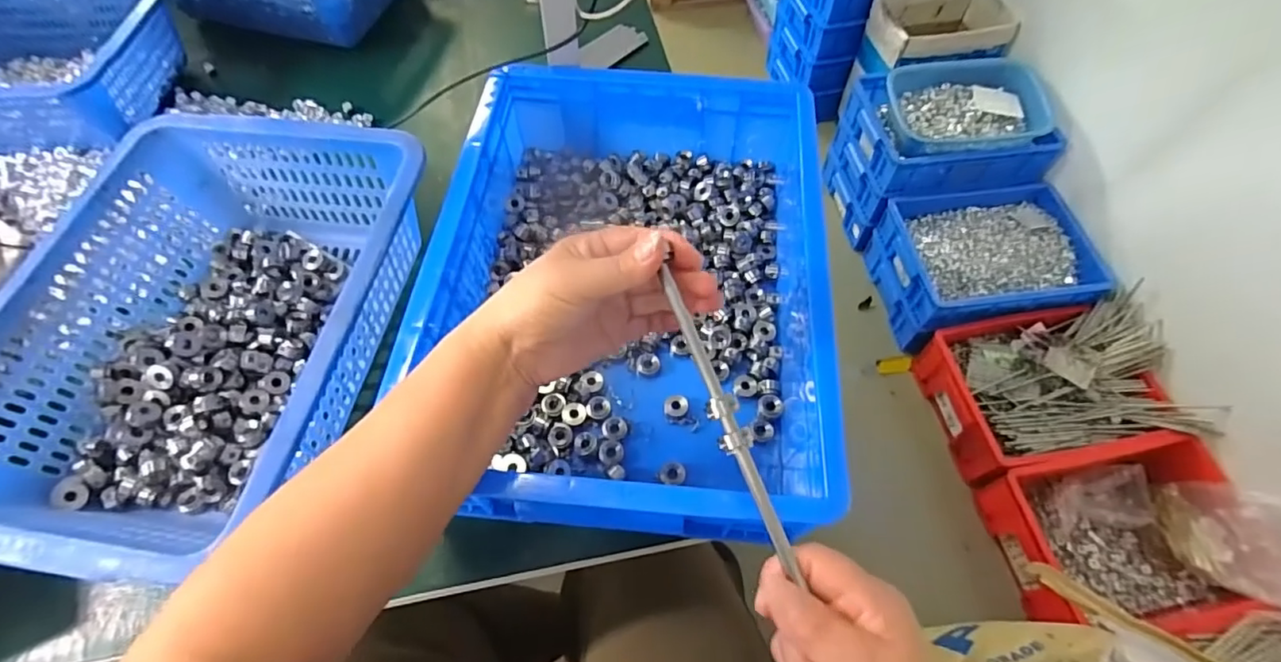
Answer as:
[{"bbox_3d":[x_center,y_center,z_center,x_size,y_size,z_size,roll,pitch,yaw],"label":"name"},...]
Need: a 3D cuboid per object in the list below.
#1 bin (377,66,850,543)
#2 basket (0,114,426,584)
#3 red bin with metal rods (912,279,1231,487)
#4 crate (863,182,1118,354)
[{"bbox_3d":[-0.008,-0.053,0.494,0.301,0.106,0.403,5,60,2],"label":"bin"},{"bbox_3d":[-0.338,0.000,0.457,0.270,0.115,0.348,8,60,3],"label":"basket"},{"bbox_3d":[0.901,0.124,1.271,0.482,0.163,0.342,-7,60,-5],"label":"red bin with metal rods"},{"bbox_3d":[0.832,-0.165,1.416,0.463,0.167,0.346,-9,61,-6],"label":"crate"}]

